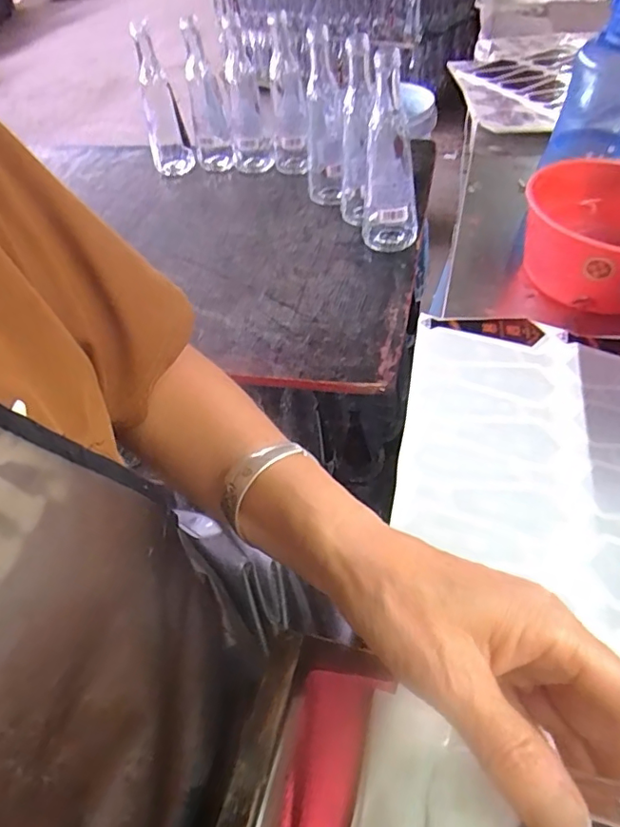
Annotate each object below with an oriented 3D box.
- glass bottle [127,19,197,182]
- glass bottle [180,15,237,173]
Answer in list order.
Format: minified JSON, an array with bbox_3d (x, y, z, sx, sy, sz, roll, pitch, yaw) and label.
[{"bbox_3d":[-0.238,-0.478,0.870,0.066,0.181,0.056,-16,49,-8],"label":"glass bottle"},{"bbox_3d":[-0.165,-0.490,0.851,0.061,0.207,0.053,-12,48,-5],"label":"glass bottle"}]

